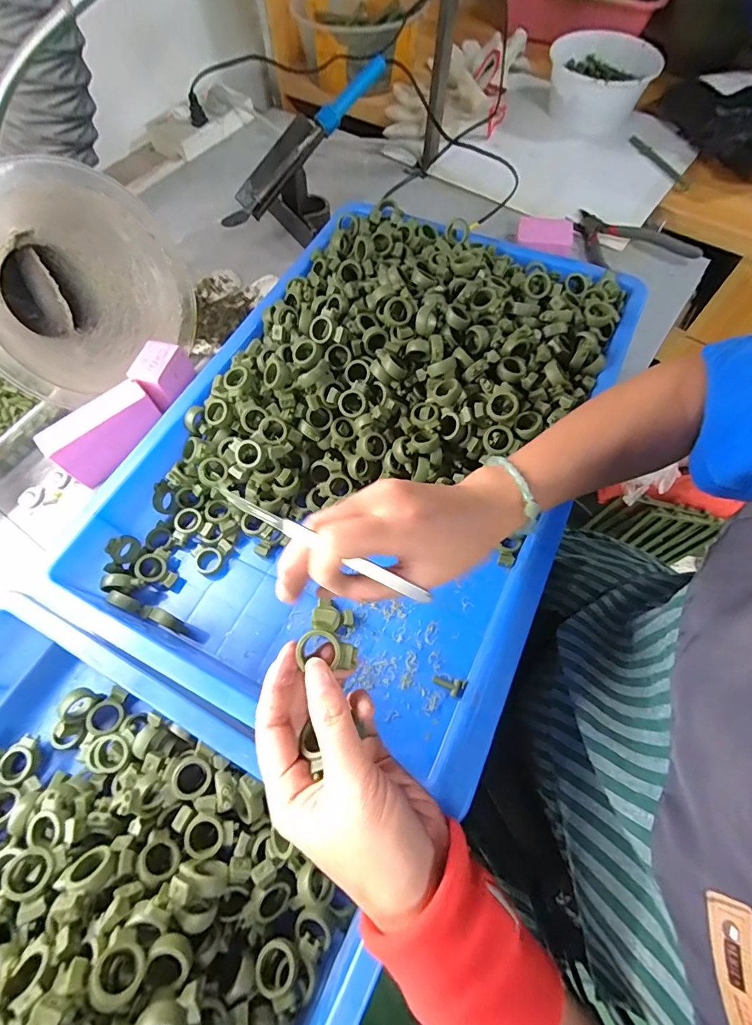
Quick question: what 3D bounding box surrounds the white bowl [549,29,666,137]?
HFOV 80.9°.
[{"bbox_3d":[0.381,-0.731,0.750,0.162,0.077,0.196,7,65,4],"label":"white bowl"}]

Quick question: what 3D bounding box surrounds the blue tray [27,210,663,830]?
[{"bbox_3d":[0.008,-0.080,0.439,0.386,0.104,0.558,24,67,12],"label":"blue tray"}]

